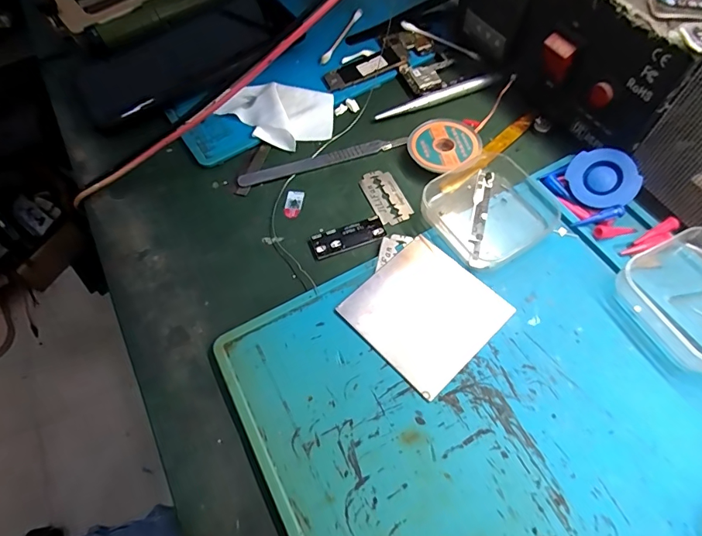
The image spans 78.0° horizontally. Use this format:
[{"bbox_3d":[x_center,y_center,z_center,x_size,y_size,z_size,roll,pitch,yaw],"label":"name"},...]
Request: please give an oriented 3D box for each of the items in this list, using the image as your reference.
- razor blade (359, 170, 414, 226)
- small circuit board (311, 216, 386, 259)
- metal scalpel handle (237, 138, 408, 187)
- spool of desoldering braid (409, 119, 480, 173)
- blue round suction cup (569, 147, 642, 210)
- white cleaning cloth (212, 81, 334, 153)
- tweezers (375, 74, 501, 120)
[{"bbox_3d":[0.022,-0.044,0.271,0.023,0.004,0.040,-20,65,-12],"label":"razor blade"},{"bbox_3d":[-0.002,-0.019,0.255,0.044,0.004,0.016,-19,61,-6],"label":"small circuit board"},{"bbox_3d":[-0.018,-0.072,0.287,0.112,0.004,0.012,-16,61,-5],"label":"metal scalpel handle"},{"bbox_3d":[0.060,-0.077,0.279,0.045,0.010,0.042,-2,61,3],"label":"spool of desoldering braid"},{"bbox_3d":[0.145,-0.051,0.250,0.035,0.009,0.034,23,91,22],"label":"blue round suction cup"},{"bbox_3d":[-0.052,-0.109,0.304,0.080,0.012,0.052,19,64,14],"label":"white cleaning cloth"},{"bbox_3d":[0.060,-0.121,0.304,0.088,0.006,0.011,-21,61,-8],"label":"tweezers"}]

